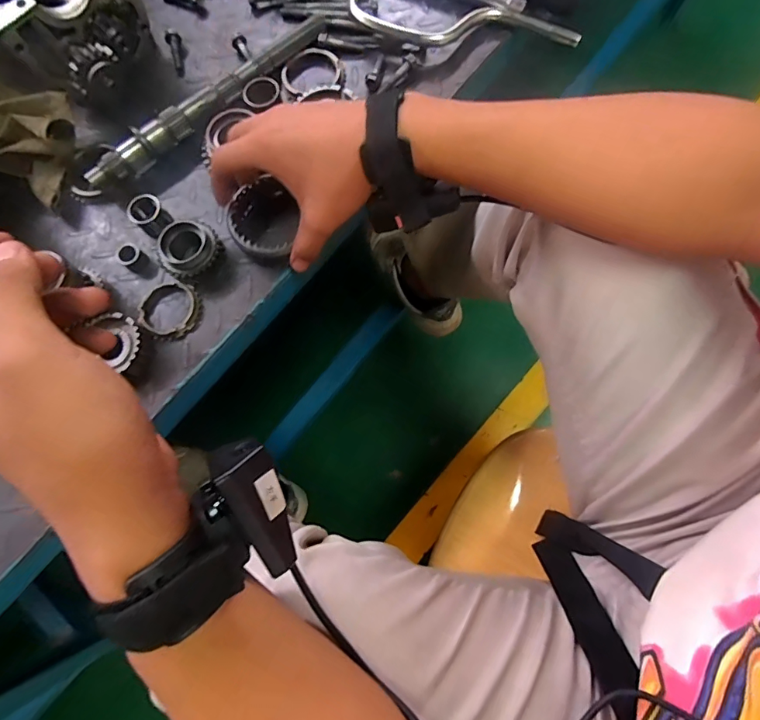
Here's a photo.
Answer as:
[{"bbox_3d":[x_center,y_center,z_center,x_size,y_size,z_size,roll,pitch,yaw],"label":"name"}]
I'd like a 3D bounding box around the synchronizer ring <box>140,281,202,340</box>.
[{"bbox_3d":[-0.187,-0.043,0.395,0.055,0.006,0.053,-1,75,4],"label":"synchronizer ring"}]

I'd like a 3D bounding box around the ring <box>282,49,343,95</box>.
[{"bbox_3d":[-0.071,-0.297,0.458,0.059,0.011,0.058,-1,75,4],"label":"ring"}]

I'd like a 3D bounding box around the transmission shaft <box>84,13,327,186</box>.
[{"bbox_3d":[-0.164,-0.262,0.442,0.030,0.031,0.283,42,82,13],"label":"transmission shaft"}]

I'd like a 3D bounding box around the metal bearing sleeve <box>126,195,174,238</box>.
[{"bbox_3d":[-0.216,-0.136,0.413,0.029,0.029,0.024,-41,76,-7],"label":"metal bearing sleeve"}]

